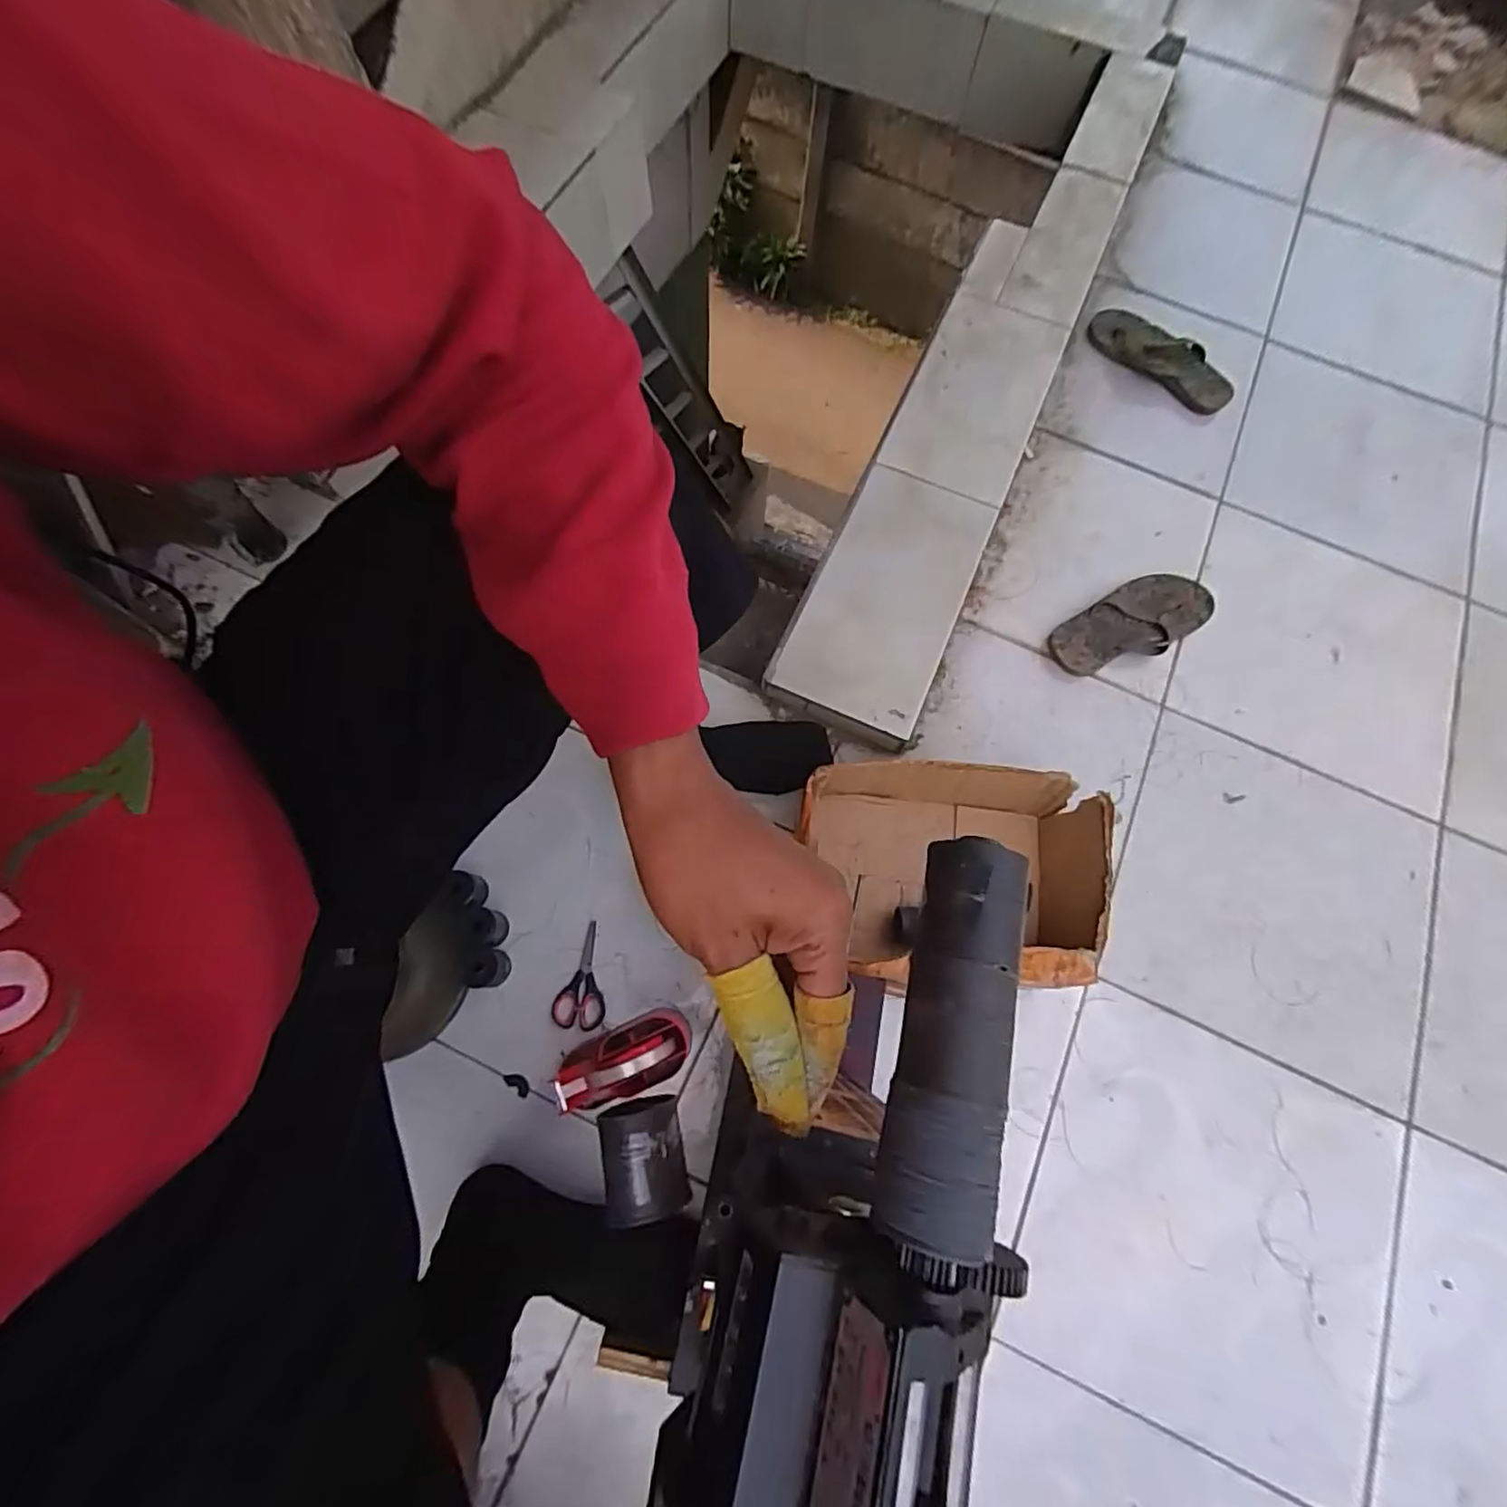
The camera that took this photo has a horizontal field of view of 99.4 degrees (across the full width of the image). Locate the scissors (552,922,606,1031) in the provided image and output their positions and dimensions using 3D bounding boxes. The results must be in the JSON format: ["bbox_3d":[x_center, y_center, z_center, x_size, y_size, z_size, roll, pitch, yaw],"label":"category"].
[{"bbox_3d":[-0.207,0.269,0.775,0.060,0.005,0.122,3,72,1],"label":"scissors"}]

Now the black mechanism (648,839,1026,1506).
[{"bbox_3d":[0.047,0.166,0.241,0.116,0.070,0.271,21,80,7],"label":"black mechanism"}]

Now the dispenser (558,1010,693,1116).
[{"bbox_3d":[-0.139,0.335,0.703,0.142,0.097,0.059,-26,74,-8],"label":"dispenser"}]

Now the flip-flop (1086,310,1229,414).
[{"bbox_3d":[0.686,-0.663,1.081,0.258,0.042,0.094,39,76,11],"label":"flip-flop"}]

